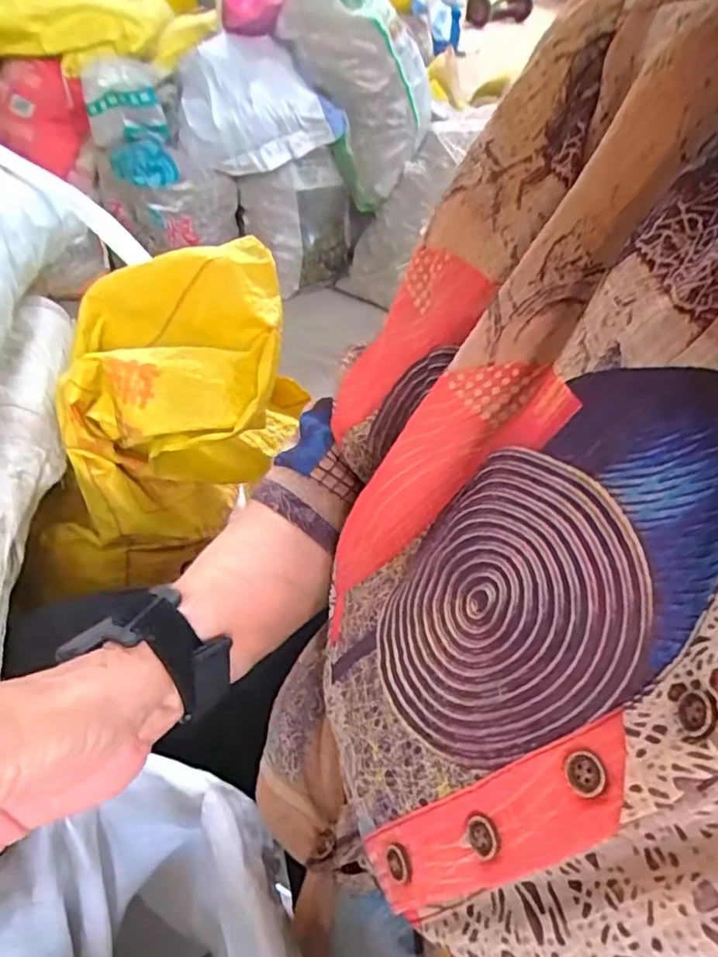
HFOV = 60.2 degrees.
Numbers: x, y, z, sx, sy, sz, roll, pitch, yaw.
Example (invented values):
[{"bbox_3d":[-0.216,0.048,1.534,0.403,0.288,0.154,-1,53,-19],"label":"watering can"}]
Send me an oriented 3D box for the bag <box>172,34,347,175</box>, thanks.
[{"bbox_3d":[-0.228,-0.881,1.474,0.372,0.244,0.183,-3,46,-10],"label":"bag"}]

